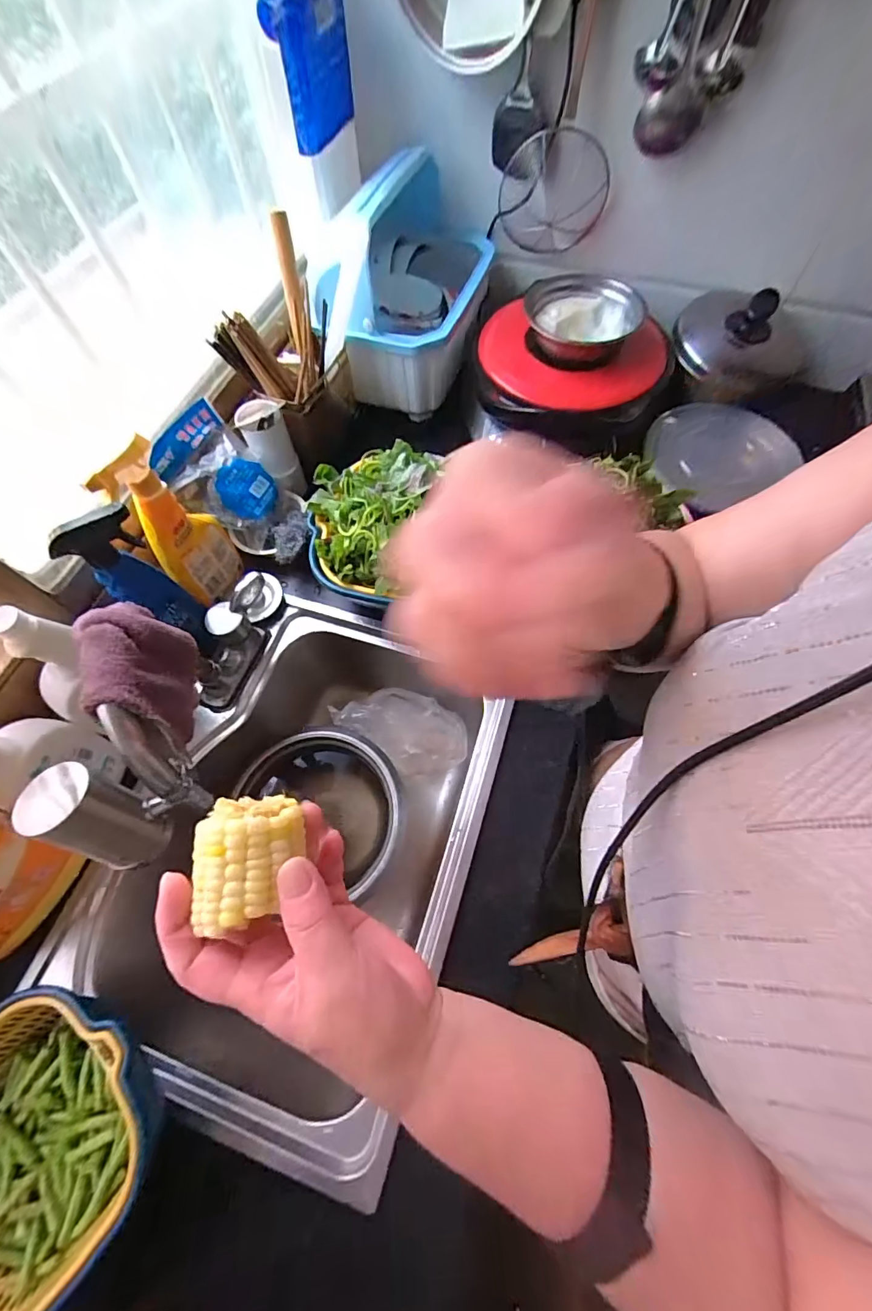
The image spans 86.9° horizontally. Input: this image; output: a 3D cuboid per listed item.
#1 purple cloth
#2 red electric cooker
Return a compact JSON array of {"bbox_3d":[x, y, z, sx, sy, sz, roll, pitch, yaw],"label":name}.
[{"bbox_3d":[-0.259,0.009,0.404,0.047,0.102,0.121,-11,65,-4],"label":"purple cloth"},{"bbox_3d":[0.224,-0.480,0.775,0.296,0.150,0.276,4,65,3],"label":"red electric cooker"}]

